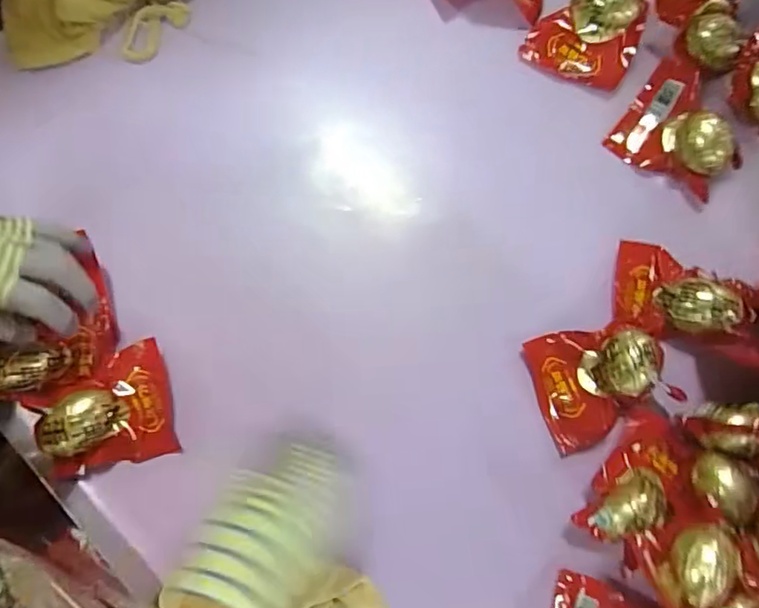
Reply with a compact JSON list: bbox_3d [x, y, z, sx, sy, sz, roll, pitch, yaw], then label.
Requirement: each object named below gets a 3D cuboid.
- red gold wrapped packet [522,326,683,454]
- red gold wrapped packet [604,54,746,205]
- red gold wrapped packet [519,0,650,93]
[{"bbox_3d":[0.185,0.064,0.454,0.098,0.037,0.096,-17,79,-4],"label":"red gold wrapped packet"},{"bbox_3d":[0.278,-0.157,0.497,0.104,0.030,0.096,38,81,7],"label":"red gold wrapped packet"},{"bbox_3d":[0.193,-0.257,0.515,0.097,0.035,0.084,18,79,3],"label":"red gold wrapped packet"}]

